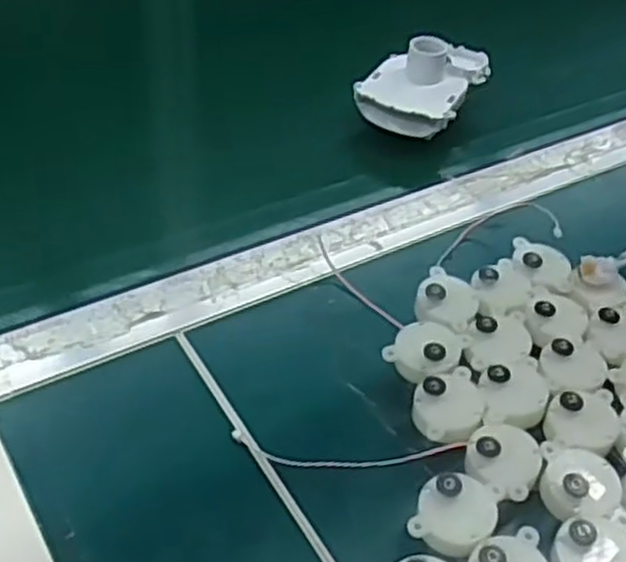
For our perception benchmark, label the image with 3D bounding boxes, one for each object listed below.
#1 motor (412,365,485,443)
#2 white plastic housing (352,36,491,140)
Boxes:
[{"bbox_3d":[0.063,0.061,0.374,0.031,0.030,0.041,15,45,11],"label":"motor"},{"bbox_3d":[0.082,-0.142,0.579,0.067,0.052,0.096,28,48,22],"label":"white plastic housing"}]

